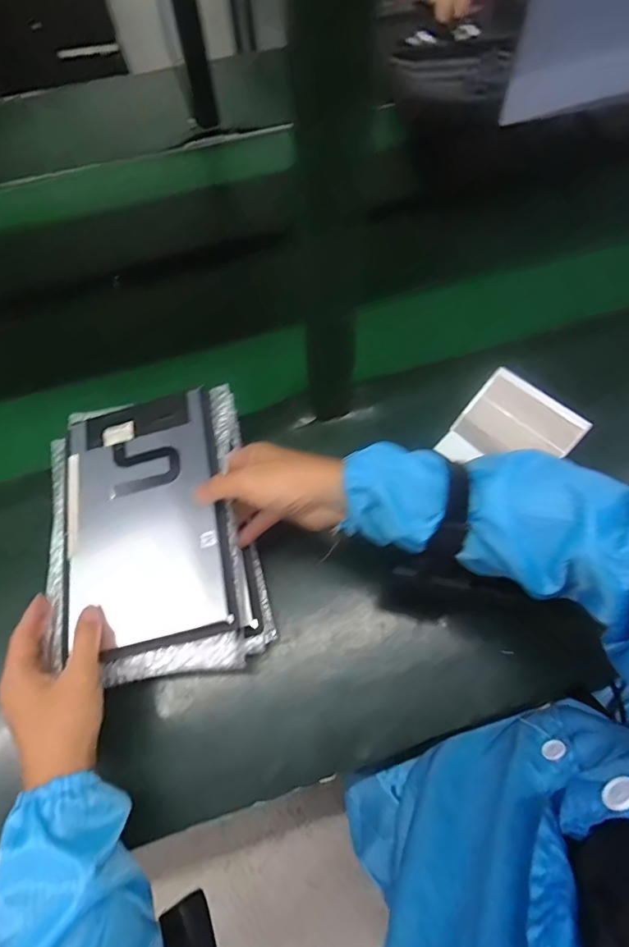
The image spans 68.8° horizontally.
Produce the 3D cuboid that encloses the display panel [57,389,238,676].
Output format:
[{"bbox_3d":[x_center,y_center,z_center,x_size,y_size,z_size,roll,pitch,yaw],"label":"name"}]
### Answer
[{"bbox_3d":[-0.170,0.040,0.451,0.161,0.013,0.247,-14,67,4],"label":"display panel"}]

